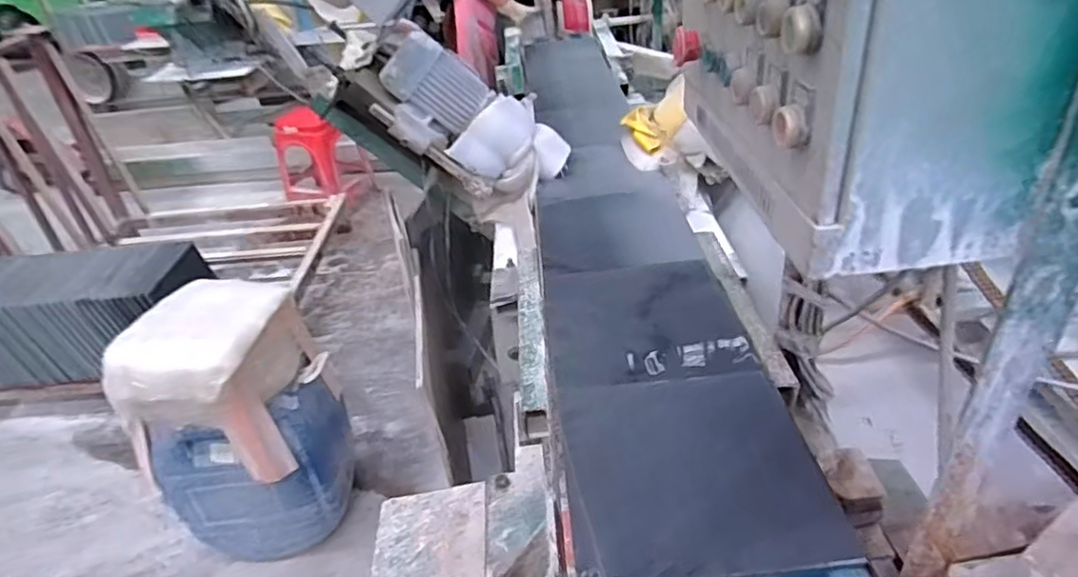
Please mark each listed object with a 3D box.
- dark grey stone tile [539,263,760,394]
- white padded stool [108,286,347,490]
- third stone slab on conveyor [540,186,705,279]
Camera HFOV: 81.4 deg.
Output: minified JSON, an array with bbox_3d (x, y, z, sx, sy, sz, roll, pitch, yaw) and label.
[{"bbox_3d":[0.171,0.050,1.064,0.308,0.013,0.335,-8,33,2],"label":"dark grey stone tile"},{"bbox_3d":[-0.728,0.205,1.450,0.352,0.342,0.339,1,35,10],"label":"white padded stool"},{"bbox_3d":[0.161,-0.128,1.347,0.312,0.010,0.319,-7,35,2],"label":"third stone slab on conveyor"}]

